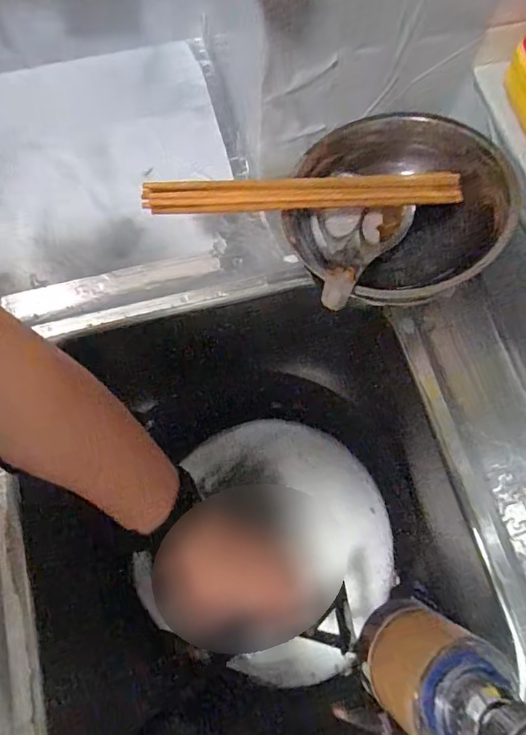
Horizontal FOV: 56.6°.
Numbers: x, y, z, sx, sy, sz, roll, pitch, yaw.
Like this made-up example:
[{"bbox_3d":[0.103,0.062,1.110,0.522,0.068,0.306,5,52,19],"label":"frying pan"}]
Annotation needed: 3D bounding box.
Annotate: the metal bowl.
[{"bbox_3d":[0.109,-0.131,0.424,0.175,0.078,0.178,0,71,0],"label":"metal bowl"}]

